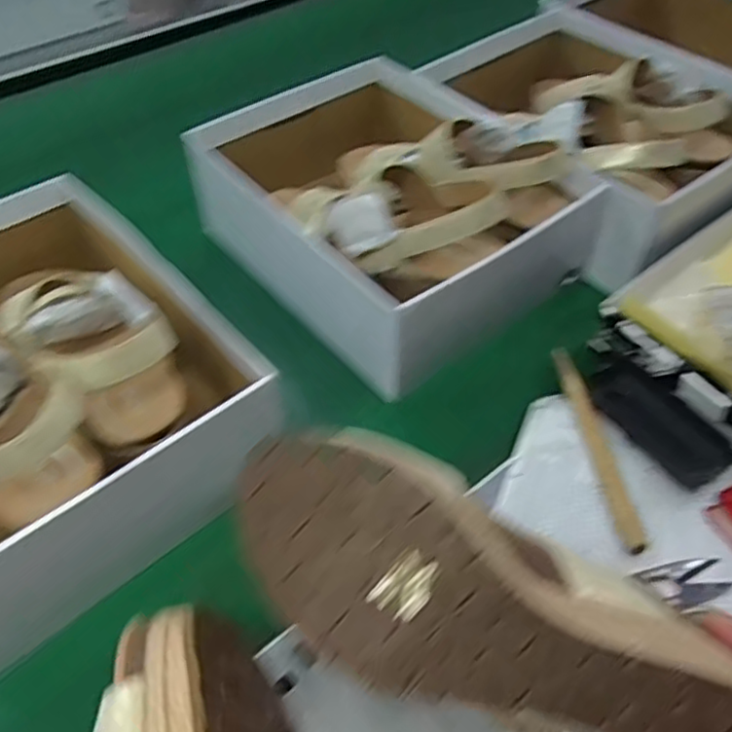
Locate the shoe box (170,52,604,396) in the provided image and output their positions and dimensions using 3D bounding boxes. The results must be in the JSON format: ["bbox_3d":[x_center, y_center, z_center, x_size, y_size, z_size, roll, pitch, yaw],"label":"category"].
[{"bbox_3d":[0.020,-0.151,0.625,0.248,0.123,0.294,-31,57,-26],"label":"shoe box"}]

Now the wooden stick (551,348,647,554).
[{"bbox_3d":[0.170,0.052,0.509,0.015,0.011,0.177,-3,49,-5],"label":"wooden stick"}]

